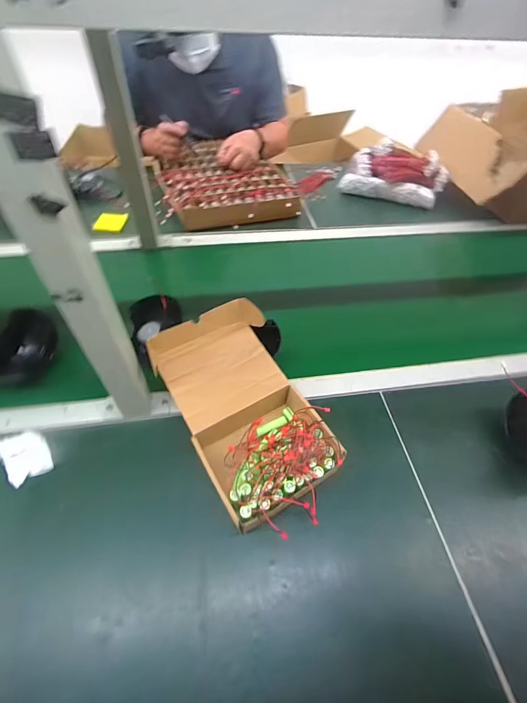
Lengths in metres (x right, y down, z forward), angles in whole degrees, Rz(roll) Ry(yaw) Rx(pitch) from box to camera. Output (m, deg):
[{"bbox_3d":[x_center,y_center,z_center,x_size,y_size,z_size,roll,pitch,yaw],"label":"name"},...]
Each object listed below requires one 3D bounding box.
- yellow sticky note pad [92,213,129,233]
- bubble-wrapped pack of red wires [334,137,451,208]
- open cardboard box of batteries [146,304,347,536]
[{"bbox_3d":[-0.385,-0.329,0.870,0.069,0.004,0.090,3,51,-3],"label":"yellow sticky note pad"},{"bbox_3d":[0.380,-0.526,1.019,0.279,0.113,0.189,13,51,6],"label":"bubble-wrapped pack of red wires"},{"bbox_3d":[-0.027,0.084,0.500,0.176,0.099,0.297,-25,57,-23],"label":"open cardboard box of batteries"}]

